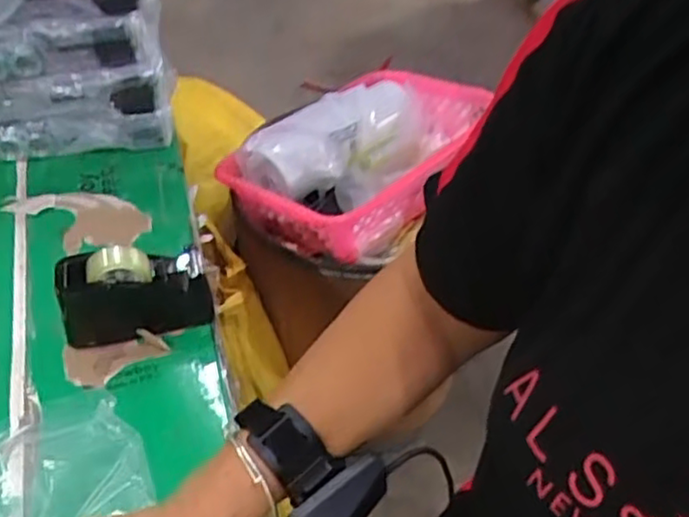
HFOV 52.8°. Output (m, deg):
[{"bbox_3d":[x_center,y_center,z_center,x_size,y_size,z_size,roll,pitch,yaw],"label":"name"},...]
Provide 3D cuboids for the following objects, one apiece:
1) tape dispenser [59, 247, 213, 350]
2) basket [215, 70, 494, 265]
[{"bbox_3d":[-0.170,0.026,0.559,0.117,0.072,0.048,-11,49,-13],"label":"tape dispenser"},{"bbox_3d":[0.019,-0.137,0.967,0.256,0.128,0.336,26,51,22],"label":"basket"}]

